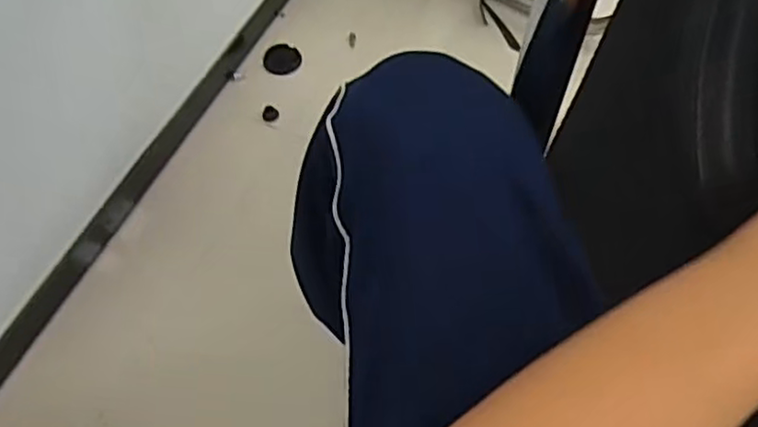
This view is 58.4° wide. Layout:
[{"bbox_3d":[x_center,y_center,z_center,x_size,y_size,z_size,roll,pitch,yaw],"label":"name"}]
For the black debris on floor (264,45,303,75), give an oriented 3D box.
[{"bbox_3d":[-0.143,-0.228,1.008,0.053,0.006,0.057,17,61,9],"label":"black debris on floor"}]

